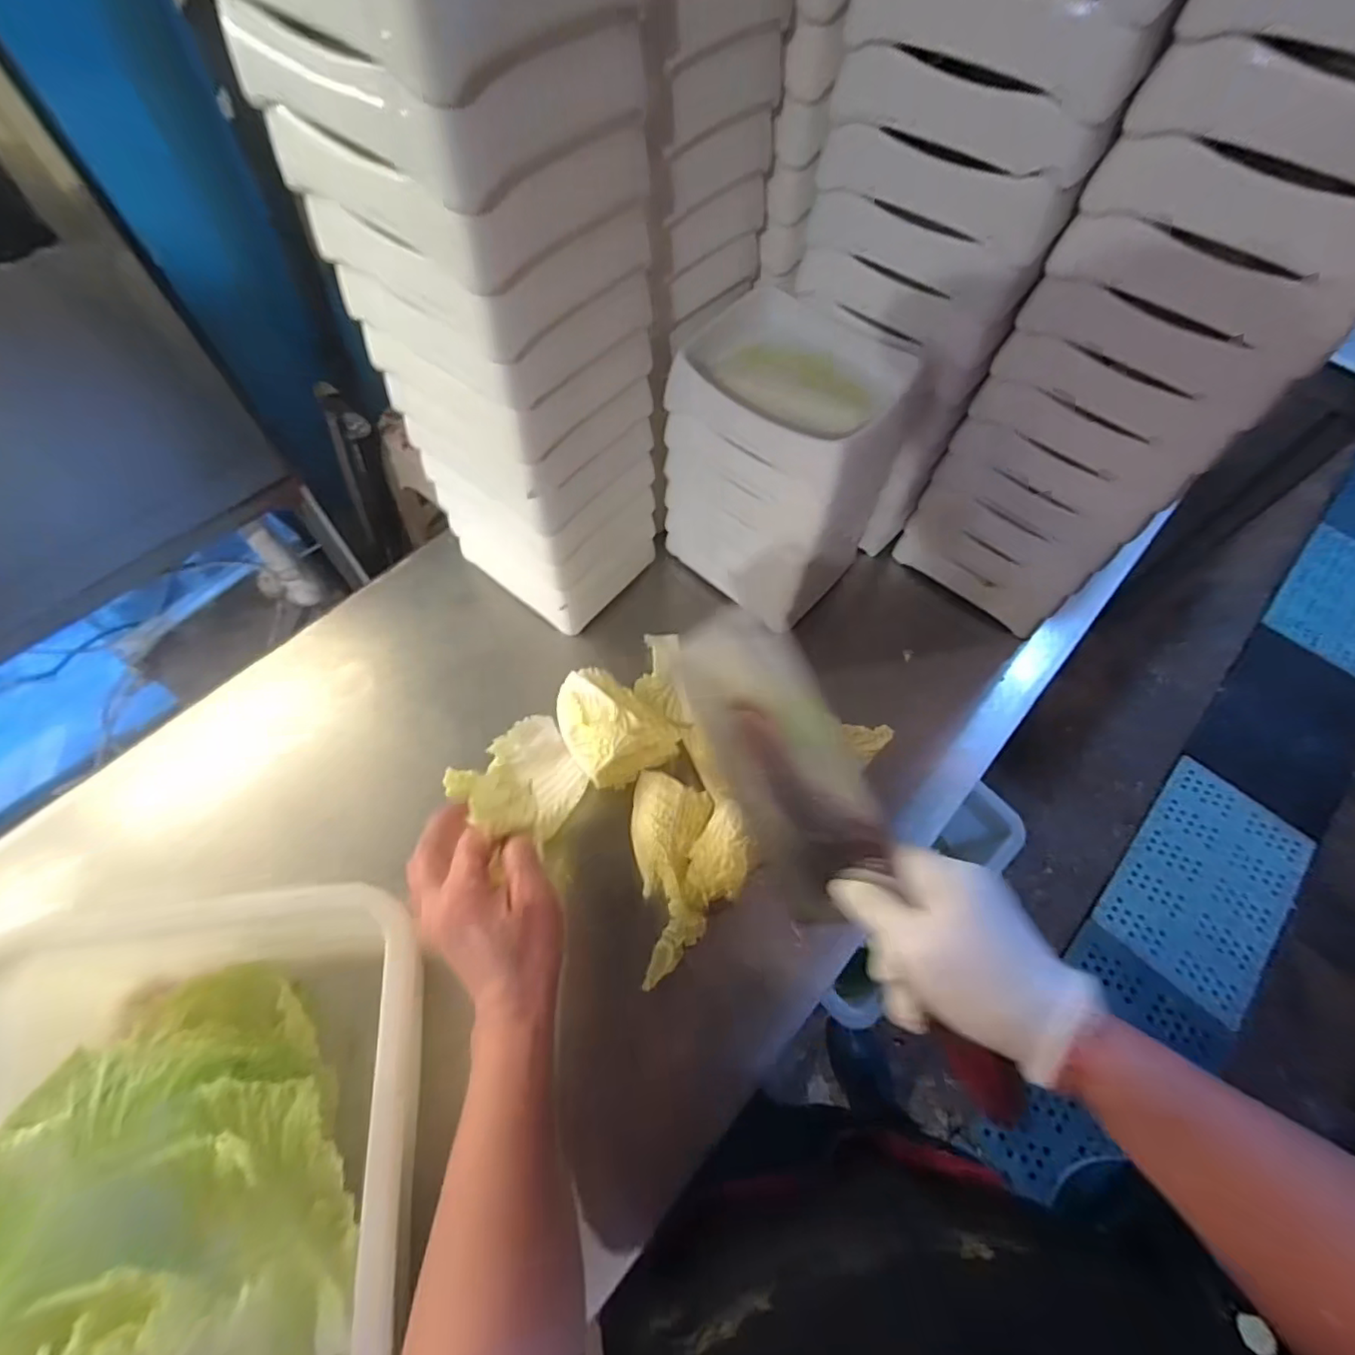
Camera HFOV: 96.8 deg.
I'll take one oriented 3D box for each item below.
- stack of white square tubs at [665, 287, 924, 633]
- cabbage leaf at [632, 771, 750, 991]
[{"bbox_3d":[0.088,-0.178,0.520,0.149,0.198,0.135,39,69,17],"label":"stack of white square tubs"},{"bbox_3d":[0.009,0.145,0.454,0.082,0.046,0.142,-1,64,-2],"label":"cabbage leaf"}]

